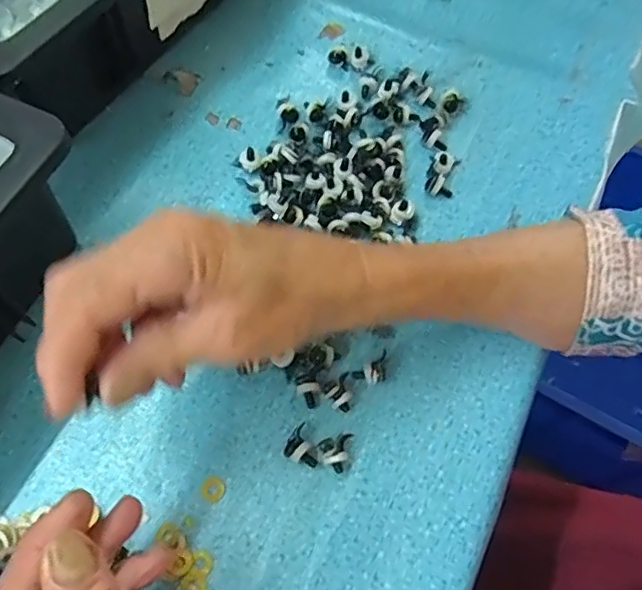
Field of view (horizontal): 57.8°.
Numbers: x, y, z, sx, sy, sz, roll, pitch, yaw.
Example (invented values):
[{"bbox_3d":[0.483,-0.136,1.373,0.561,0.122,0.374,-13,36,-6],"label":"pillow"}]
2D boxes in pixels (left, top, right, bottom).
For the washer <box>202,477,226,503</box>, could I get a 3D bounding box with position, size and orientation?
[{"bbox_3d":[-0.053,0.096,0.287,0.011,0.004,0.011,1,65,-2],"label":"washer"}]

